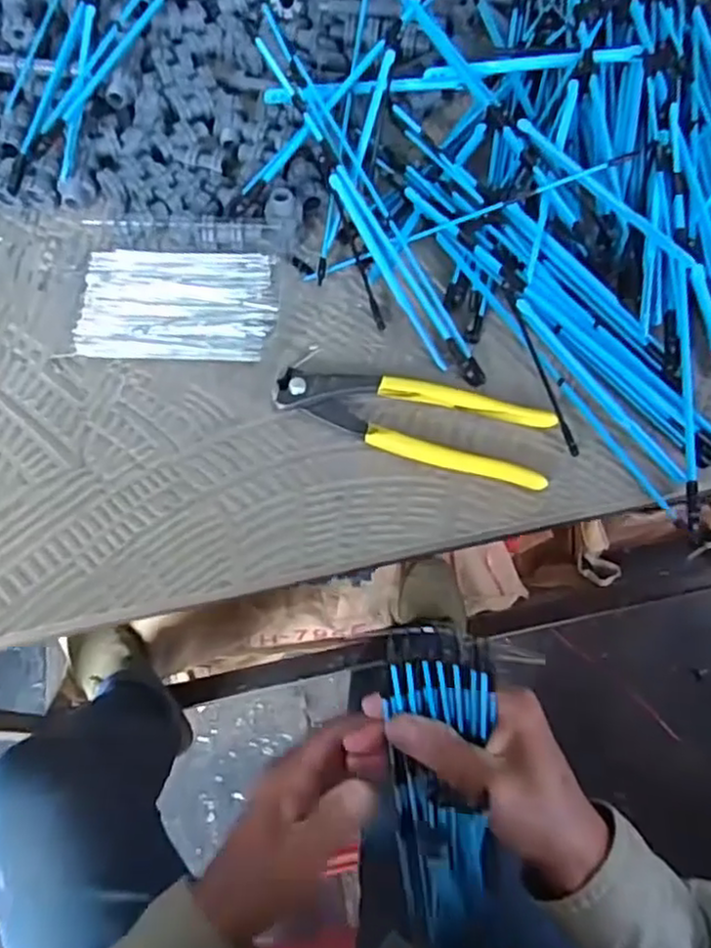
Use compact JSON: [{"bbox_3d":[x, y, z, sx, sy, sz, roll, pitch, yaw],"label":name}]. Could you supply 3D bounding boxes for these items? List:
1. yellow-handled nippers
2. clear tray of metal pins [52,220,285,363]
[{"bbox_3d":[0.034,-0.033,0.413,0.161,0.015,0.049,15,69,6],"label":"yellow-handled nippers"},{"bbox_3d":[-0.117,-0.120,0.449,0.132,0.016,0.095,2,68,1],"label":"clear tray of metal pins"}]

